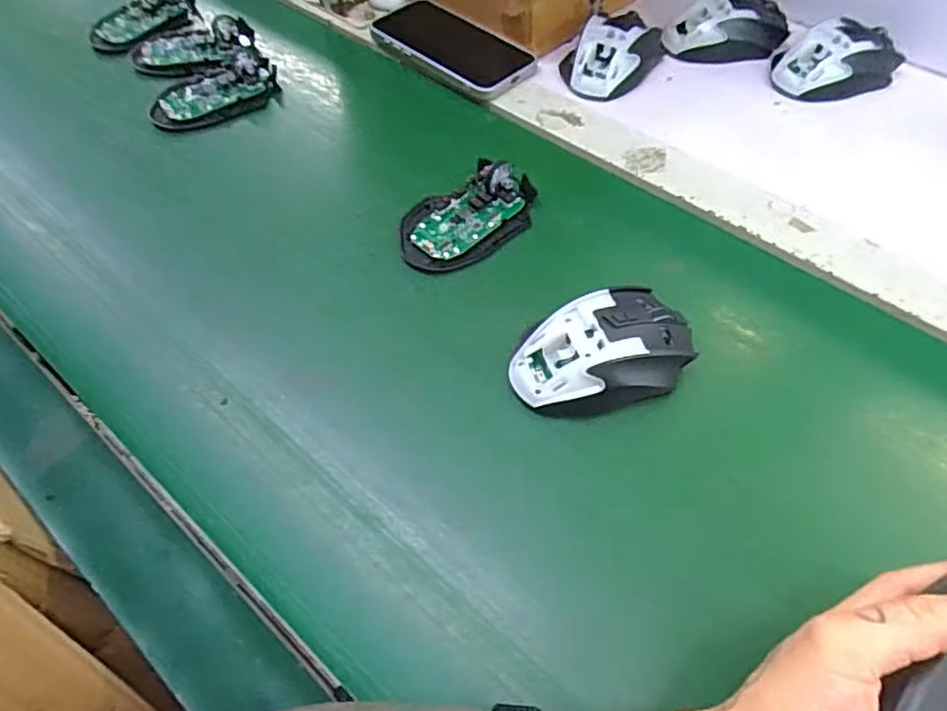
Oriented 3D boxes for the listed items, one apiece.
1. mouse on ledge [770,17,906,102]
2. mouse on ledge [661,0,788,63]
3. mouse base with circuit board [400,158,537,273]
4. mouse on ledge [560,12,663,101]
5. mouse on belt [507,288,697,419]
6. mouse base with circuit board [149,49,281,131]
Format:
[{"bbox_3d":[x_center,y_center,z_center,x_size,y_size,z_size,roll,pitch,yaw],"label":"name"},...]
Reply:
[{"bbox_3d":[0.328,-0.266,0.563,0.116,0.036,0.071,-7,57,-2],"label":"mouse on ledge"},{"bbox_3d":[0.239,-0.313,0.596,0.115,0.035,0.068,2,57,3],"label":"mouse on ledge"},{"bbox_3d":[-0.005,-0.110,0.476,0.111,0.025,0.069,-31,61,-17],"label":"mouse base with circuit board"},{"bbox_3d":[0.129,-0.279,0.574,0.108,0.034,0.066,-39,64,-21],"label":"mouse on ledge"},{"bbox_3d":[0.081,-0.002,0.395,0.112,0.041,0.068,-21,58,-11],"label":"mouse on belt"},{"bbox_3d":[-0.234,-0.238,0.569,0.113,0.022,0.056,-25,59,-14],"label":"mouse base with circuit board"}]

